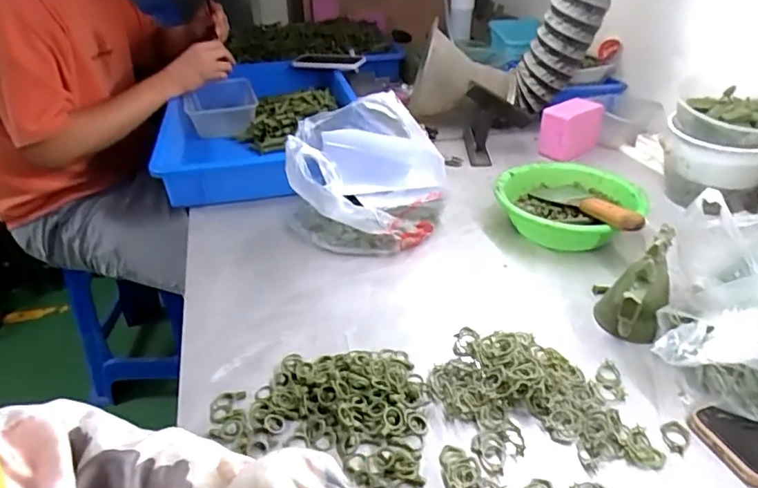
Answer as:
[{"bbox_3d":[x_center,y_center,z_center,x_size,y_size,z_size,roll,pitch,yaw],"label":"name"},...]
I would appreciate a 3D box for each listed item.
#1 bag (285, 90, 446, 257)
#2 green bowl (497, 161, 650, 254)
[{"bbox_3d":[-0.022,-0.096,0.742,0.216,0.185,0.168,-24,39,-31],"label":"bag"},{"bbox_3d":[0.274,-0.051,0.770,0.204,0.064,0.184,7,33,12],"label":"green bowl"}]

